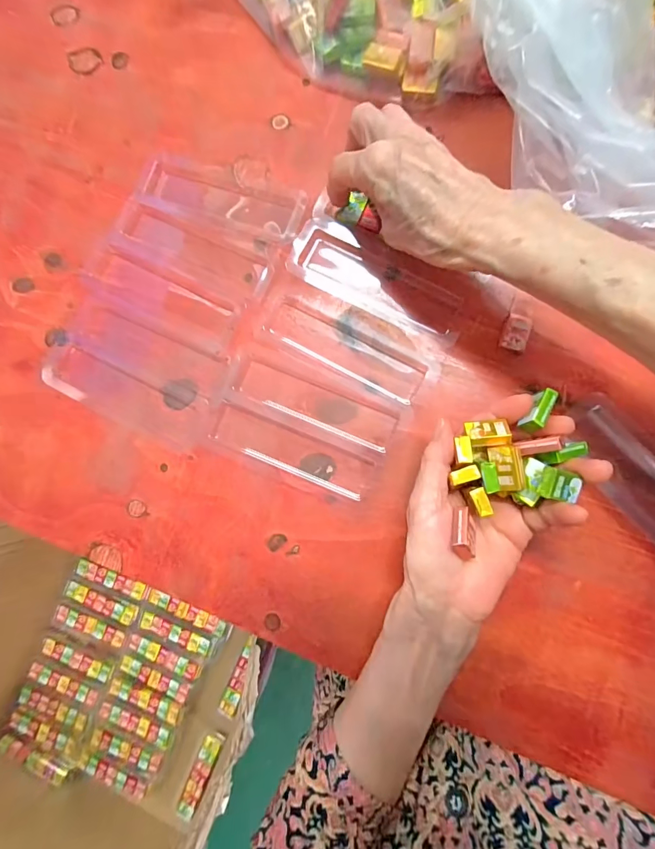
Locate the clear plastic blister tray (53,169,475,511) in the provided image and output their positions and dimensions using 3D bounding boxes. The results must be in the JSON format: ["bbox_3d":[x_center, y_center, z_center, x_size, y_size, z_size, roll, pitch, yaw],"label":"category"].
[{"bbox_3d":[-0.057,-0.077,0.308,0.283,0.009,0.199,21,88,9],"label":"clear plastic blister tray"}]

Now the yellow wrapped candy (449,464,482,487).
[{"bbox_3d":[0.080,0.029,0.229,0.015,0.004,0.009,-19,82,5],"label":"yellow wrapped candy"}]

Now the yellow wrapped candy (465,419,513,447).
[{"bbox_3d":[0.097,0.005,0.241,0.024,0.008,0.017,-9,48,12],"label":"yellow wrapped candy"}]

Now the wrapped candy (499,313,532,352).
[{"bbox_3d":[0.132,-0.064,0.280,0.017,0.009,0.025,20,88,9],"label":"wrapped candy"}]

